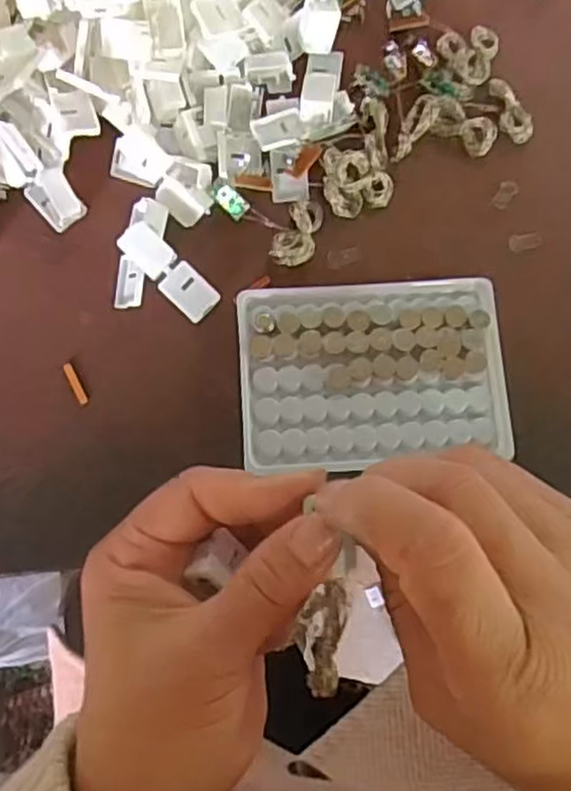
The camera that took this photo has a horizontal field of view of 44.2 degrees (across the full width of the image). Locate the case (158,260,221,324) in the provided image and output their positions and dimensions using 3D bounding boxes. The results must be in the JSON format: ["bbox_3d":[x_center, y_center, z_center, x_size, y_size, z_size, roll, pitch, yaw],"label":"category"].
[{"bbox_3d":[-0.048,-0.052,0.354,0.026,0.009,0.021,42,79,9],"label":"case"}]

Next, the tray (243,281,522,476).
[{"bbox_3d":[0.043,-0.013,0.349,0.128,0.010,0.092,-4,76,-1],"label":"tray"}]

